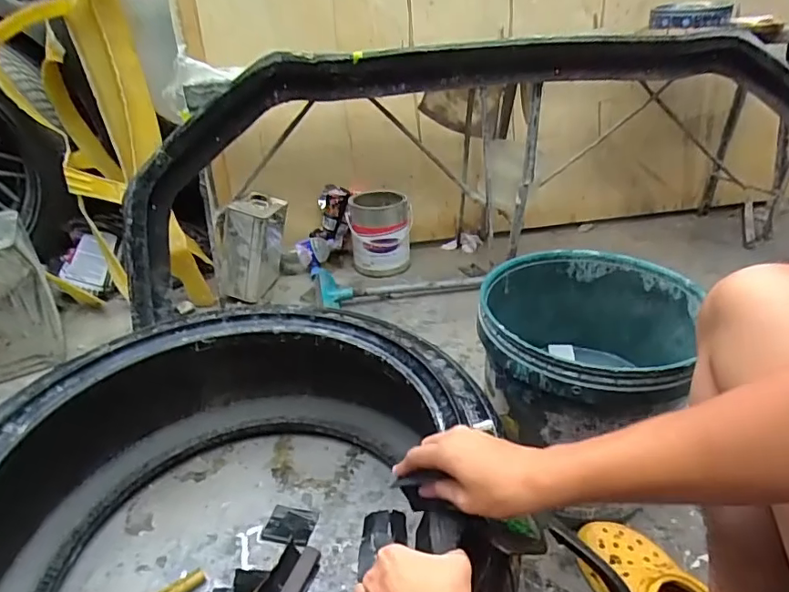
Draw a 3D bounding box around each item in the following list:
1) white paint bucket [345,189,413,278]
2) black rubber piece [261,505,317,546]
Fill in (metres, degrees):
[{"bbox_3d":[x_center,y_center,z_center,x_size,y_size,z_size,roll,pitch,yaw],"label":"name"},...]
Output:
[{"bbox_3d":[-0.039,-0.184,1.474,0.172,0.192,0.156,2,31,6],"label":"white paint bucket"},{"bbox_3d":[-0.159,0.349,0.788,0.074,0.012,0.063,7,32,14],"label":"black rubber piece"}]

